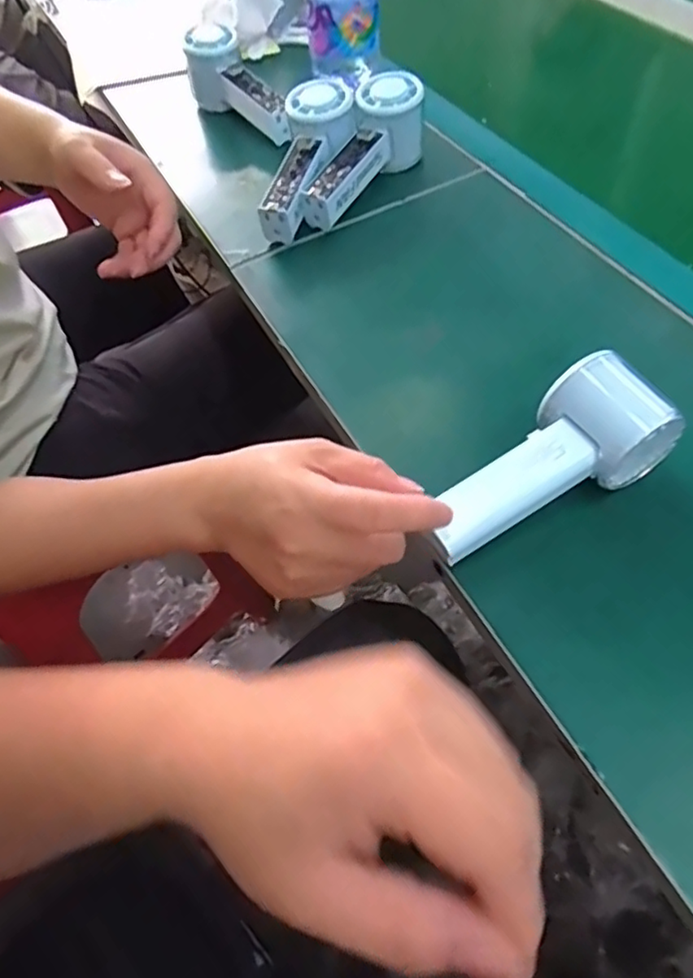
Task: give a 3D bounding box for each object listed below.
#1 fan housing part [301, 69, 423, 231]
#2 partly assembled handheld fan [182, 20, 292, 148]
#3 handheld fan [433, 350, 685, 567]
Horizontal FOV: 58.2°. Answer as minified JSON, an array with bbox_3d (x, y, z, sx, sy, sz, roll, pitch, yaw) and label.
[{"bbox_3d":[0.008,-0.290,0.534,0.055,0.076,0.150,32,64,23],"label":"fan housing part"},{"bbox_3d":[-0.099,-0.402,0.612,0.049,0.076,0.141,-39,62,-20],"label":"partly assembled handheld fan"},{"bbox_3d":[0.110,-0.010,0.348,0.139,0.052,0.055,-36,60,-2],"label":"handheld fan"}]

